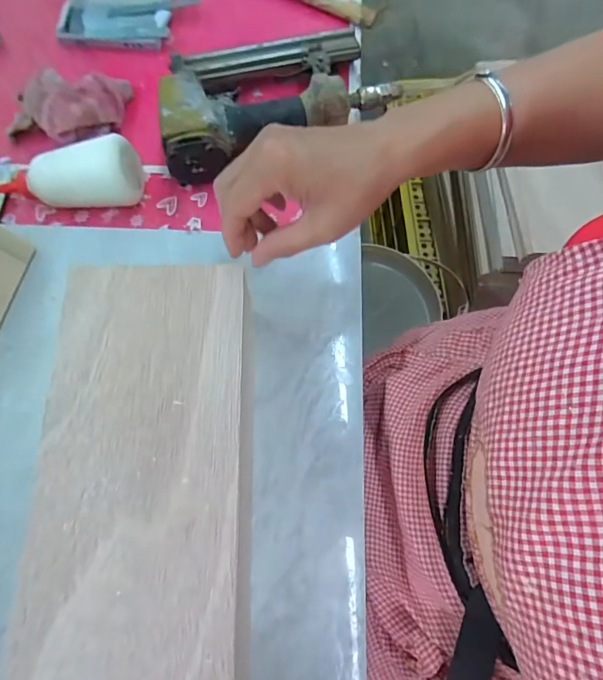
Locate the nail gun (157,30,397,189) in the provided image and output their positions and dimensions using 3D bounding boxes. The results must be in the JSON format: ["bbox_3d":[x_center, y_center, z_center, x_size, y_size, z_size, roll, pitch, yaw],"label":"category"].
[{"bbox_3d":[-0.040,-0.271,0.462,0.246,0.058,0.152,-22,72,-8],"label":"nail gun"}]

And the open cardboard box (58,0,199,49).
[{"bbox_3d":[-0.216,-0.420,0.527,0.155,0.035,0.124,7,71,2],"label":"open cardboard box"}]

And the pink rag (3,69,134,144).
[{"bbox_3d":[-0.256,-0.254,0.467,0.139,0.053,0.076,-16,72,-6],"label":"pink rag"}]

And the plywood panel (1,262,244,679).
[{"bbox_3d":[-0.101,0.106,0.256,0.123,0.008,0.329,-1,72,-1],"label":"plywood panel"}]

